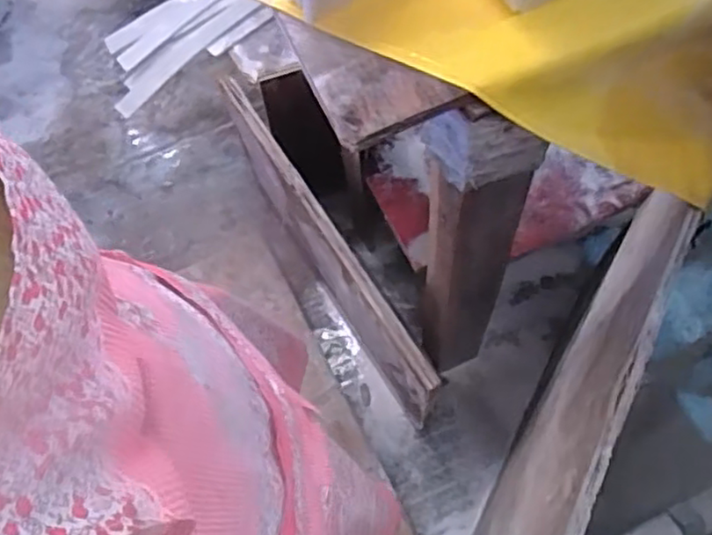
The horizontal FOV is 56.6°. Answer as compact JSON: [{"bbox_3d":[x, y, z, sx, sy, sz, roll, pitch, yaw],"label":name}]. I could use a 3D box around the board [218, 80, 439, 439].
[{"bbox_3d":[-0.041,0.008,1.065,0.023,0.413,0.533,-31,70,-10],"label":"board"}]

